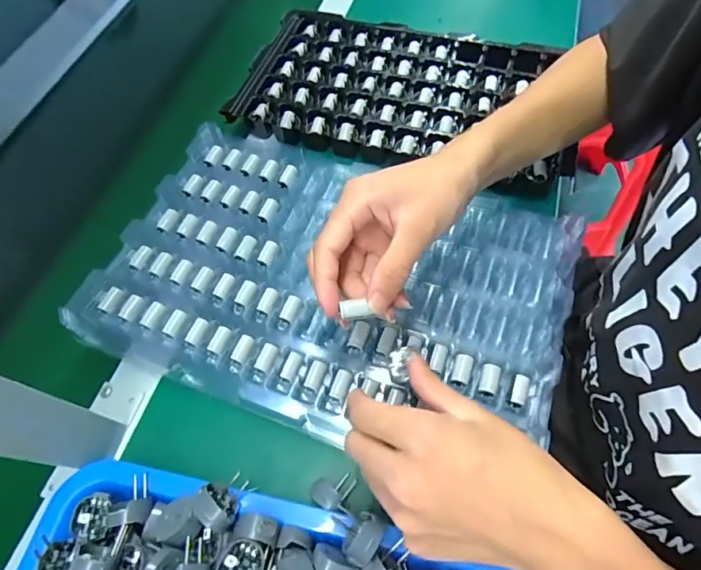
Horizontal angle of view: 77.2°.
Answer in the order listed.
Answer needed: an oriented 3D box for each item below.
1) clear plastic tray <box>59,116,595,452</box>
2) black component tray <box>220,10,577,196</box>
[{"bbox_3d":[-0.014,-0.011,0.363,0.361,0.014,0.234,17,64,12],"label":"clear plastic tray"},{"bbox_3d":[0.063,-0.216,0.489,0.352,0.031,0.195,15,64,11],"label":"black component tray"}]

